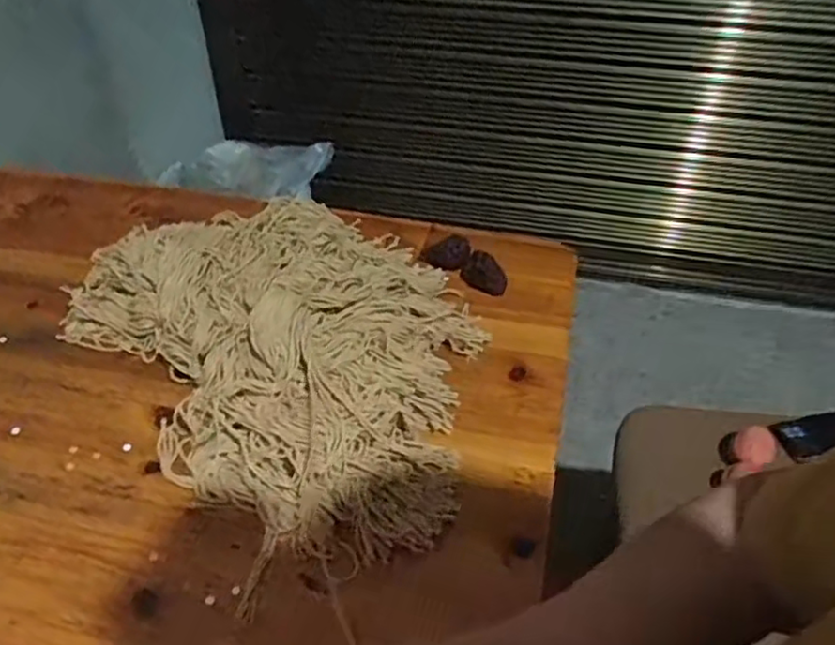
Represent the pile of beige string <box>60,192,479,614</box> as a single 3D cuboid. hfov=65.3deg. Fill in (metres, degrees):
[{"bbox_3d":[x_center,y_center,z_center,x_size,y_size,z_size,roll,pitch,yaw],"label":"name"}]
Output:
[{"bbox_3d":[-0.097,0.003,0.505,0.284,0.059,0.357,-23,47,-24],"label":"pile of beige string"}]

